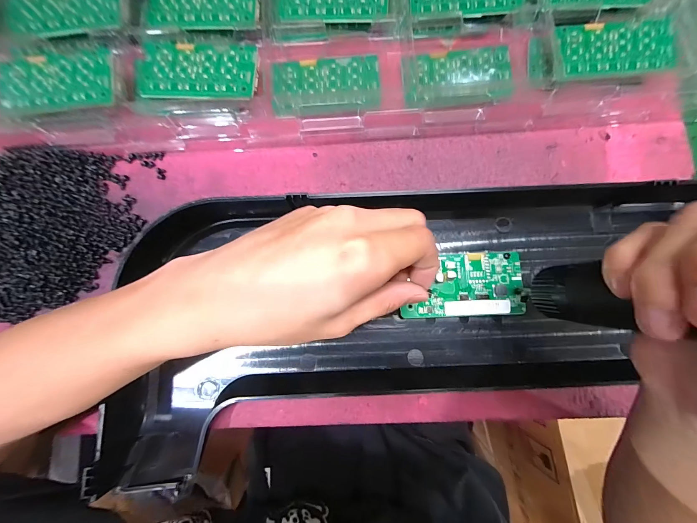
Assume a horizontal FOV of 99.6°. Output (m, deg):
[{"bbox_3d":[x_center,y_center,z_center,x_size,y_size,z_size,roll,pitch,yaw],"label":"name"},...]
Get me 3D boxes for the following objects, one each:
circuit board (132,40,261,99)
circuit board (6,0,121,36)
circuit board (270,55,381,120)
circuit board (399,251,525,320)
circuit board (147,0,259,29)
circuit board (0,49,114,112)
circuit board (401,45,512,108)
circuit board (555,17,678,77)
[{"bbox_3d":[-0.125,-0.156,0.242,0.098,0.007,0.048,3,81,0],"label":"circuit board"},{"bbox_3d":[-0.245,-0.217,0.251,0.099,0.004,0.052,-1,81,0],"label":"circuit board"},{"bbox_3d":[-0.019,-0.150,0.255,0.091,0.004,0.053,-2,81,0],"label":"circuit board"},{"bbox_3d":[0.088,0.018,0.227,0.089,0.004,0.048,-2,84,-1],"label":"circuit board"},{"bbox_3d":[-0.125,-0.223,0.253,0.096,0.005,0.048,4,81,0],"label":"circuit board"},{"bbox_3d":[-0.236,-0.144,0.236,0.094,0.005,0.049,-6,83,0],"label":"circuit board"},{"bbox_3d":[0.095,-0.161,0.258,0.092,0.008,0.047,-4,81,-1],"label":"circuit board"},{"bbox_3d":[0.222,-0.180,0.245,0.090,0.008,0.049,-3,81,-1],"label":"circuit board"}]

